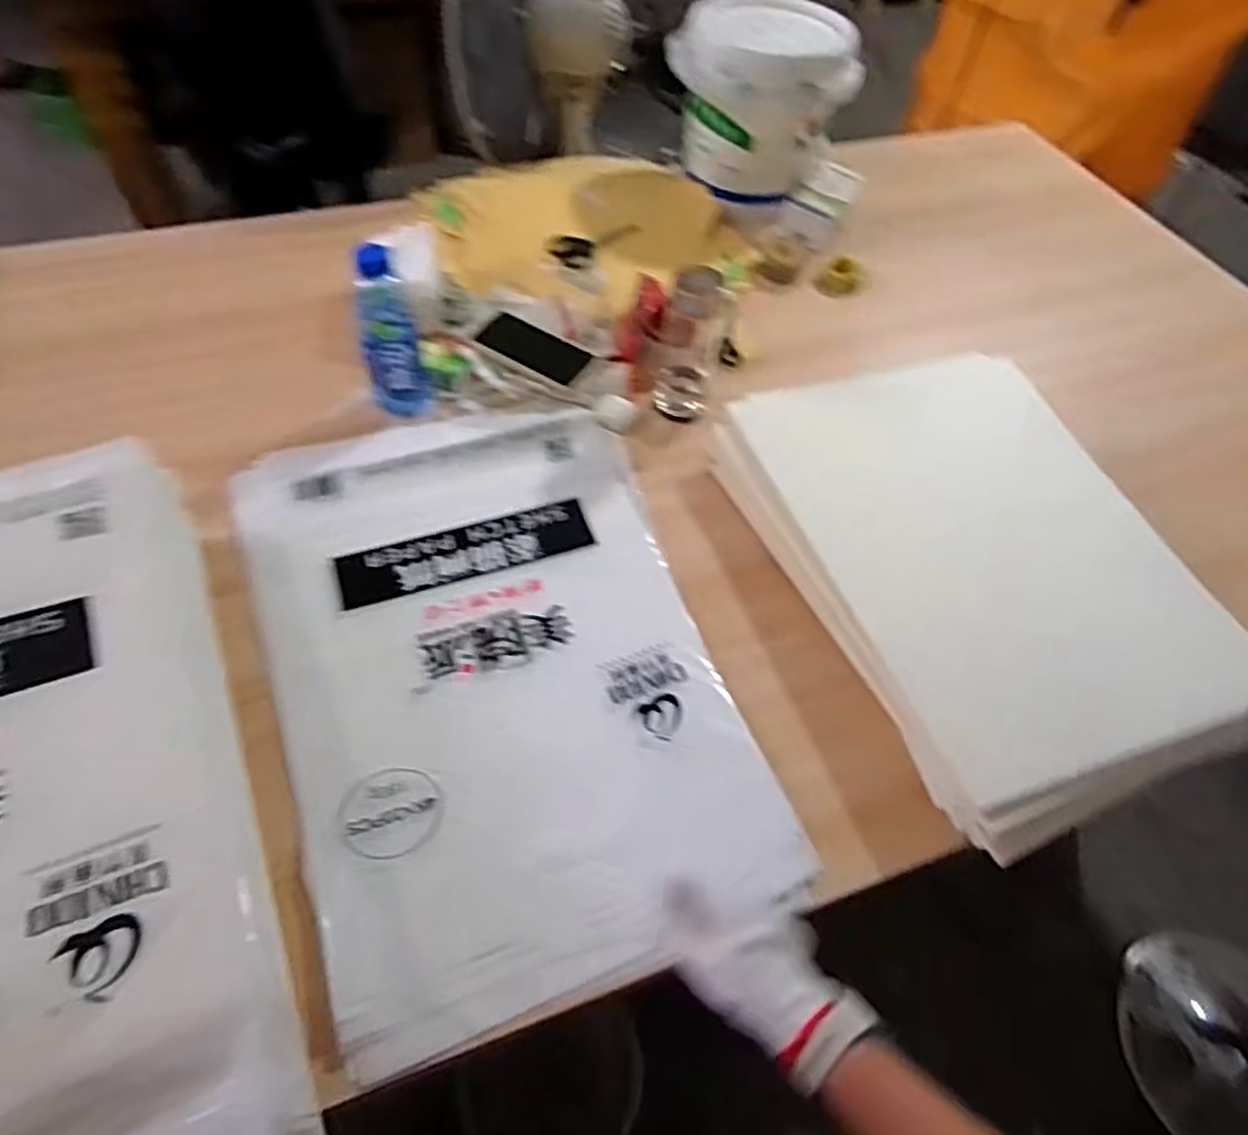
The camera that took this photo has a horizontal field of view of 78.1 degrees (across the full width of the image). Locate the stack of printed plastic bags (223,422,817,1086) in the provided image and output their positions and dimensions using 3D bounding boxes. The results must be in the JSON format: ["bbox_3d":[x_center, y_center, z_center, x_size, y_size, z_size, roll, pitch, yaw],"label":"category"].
[{"bbox_3d":[-0.128,0.077,0.759,0.399,0.030,0.620,-14,57,-15],"label":"stack of printed plastic bags"}]

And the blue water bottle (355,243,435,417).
[{"bbox_3d":[-0.269,-0.272,0.889,0.068,0.177,0.059,-4,55,-8],"label":"blue water bottle"}]

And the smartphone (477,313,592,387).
[{"bbox_3d":[-0.116,-0.292,1.016,0.143,0.006,0.075,27,57,14],"label":"smartphone"}]

